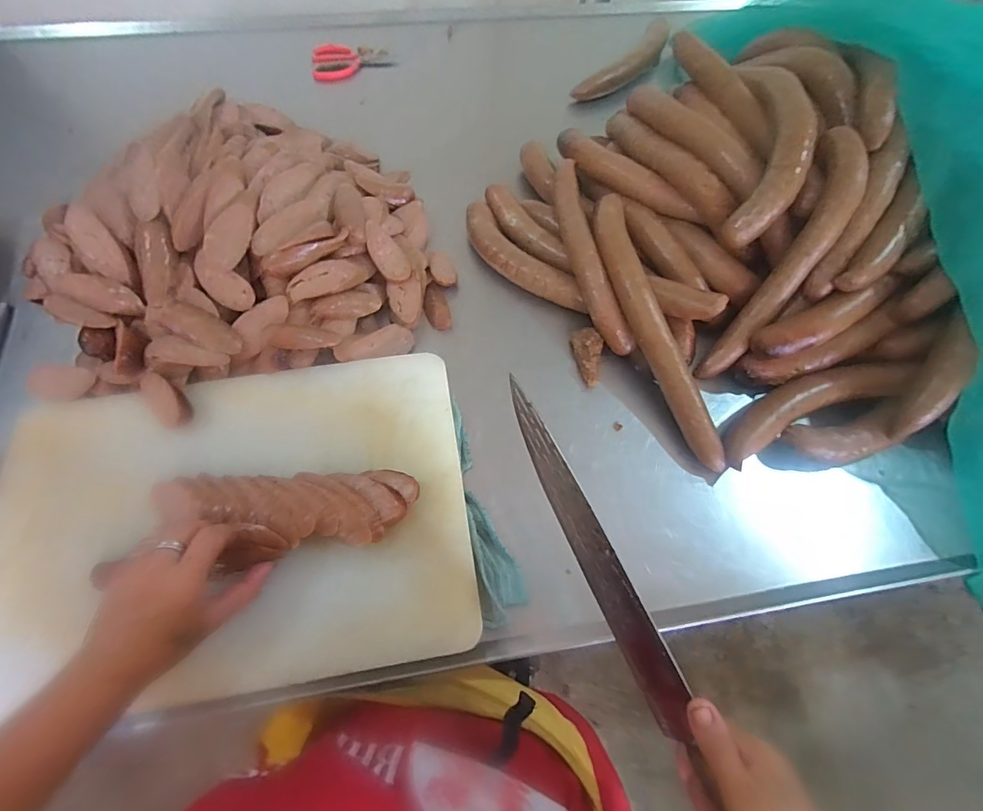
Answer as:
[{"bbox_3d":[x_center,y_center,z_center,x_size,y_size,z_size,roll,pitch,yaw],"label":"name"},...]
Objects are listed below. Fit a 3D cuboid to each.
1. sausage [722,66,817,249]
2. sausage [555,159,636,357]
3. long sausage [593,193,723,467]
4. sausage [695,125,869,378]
[{"bbox_3d":[0.314,-0.294,0.507,0.059,0.062,0.238,13,78,4],"label":"sausage"},{"bbox_3d":[0.113,-0.192,0.555,0.045,0.041,0.271,-10,66,-7],"label":"sausage"},{"bbox_3d":[0.179,-0.096,0.511,0.055,0.045,0.349,-15,78,-10],"label":"long sausage"},{"bbox_3d":[0.322,-0.158,0.504,0.052,0.050,0.288,30,107,12],"label":"sausage"}]

